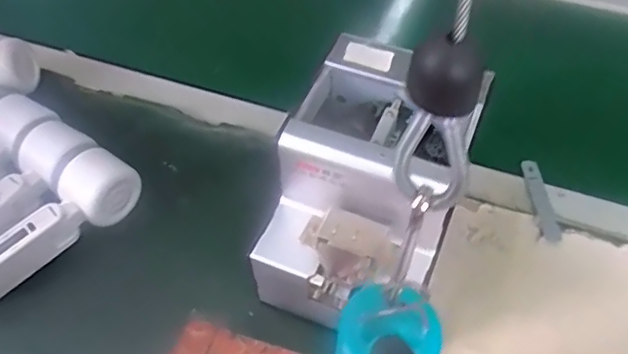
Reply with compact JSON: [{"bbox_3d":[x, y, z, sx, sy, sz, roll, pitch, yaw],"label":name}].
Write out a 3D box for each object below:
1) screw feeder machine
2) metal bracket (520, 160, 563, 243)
[{"bbox_3d":[0.045,0.016,0.448,0.124,0.157,0.171,18,55,15],"label":"screw feeder machine"},{"bbox_3d":[0.204,0.020,0.515,0.018,0.006,0.089,3,48,-4],"label":"metal bracket"}]

